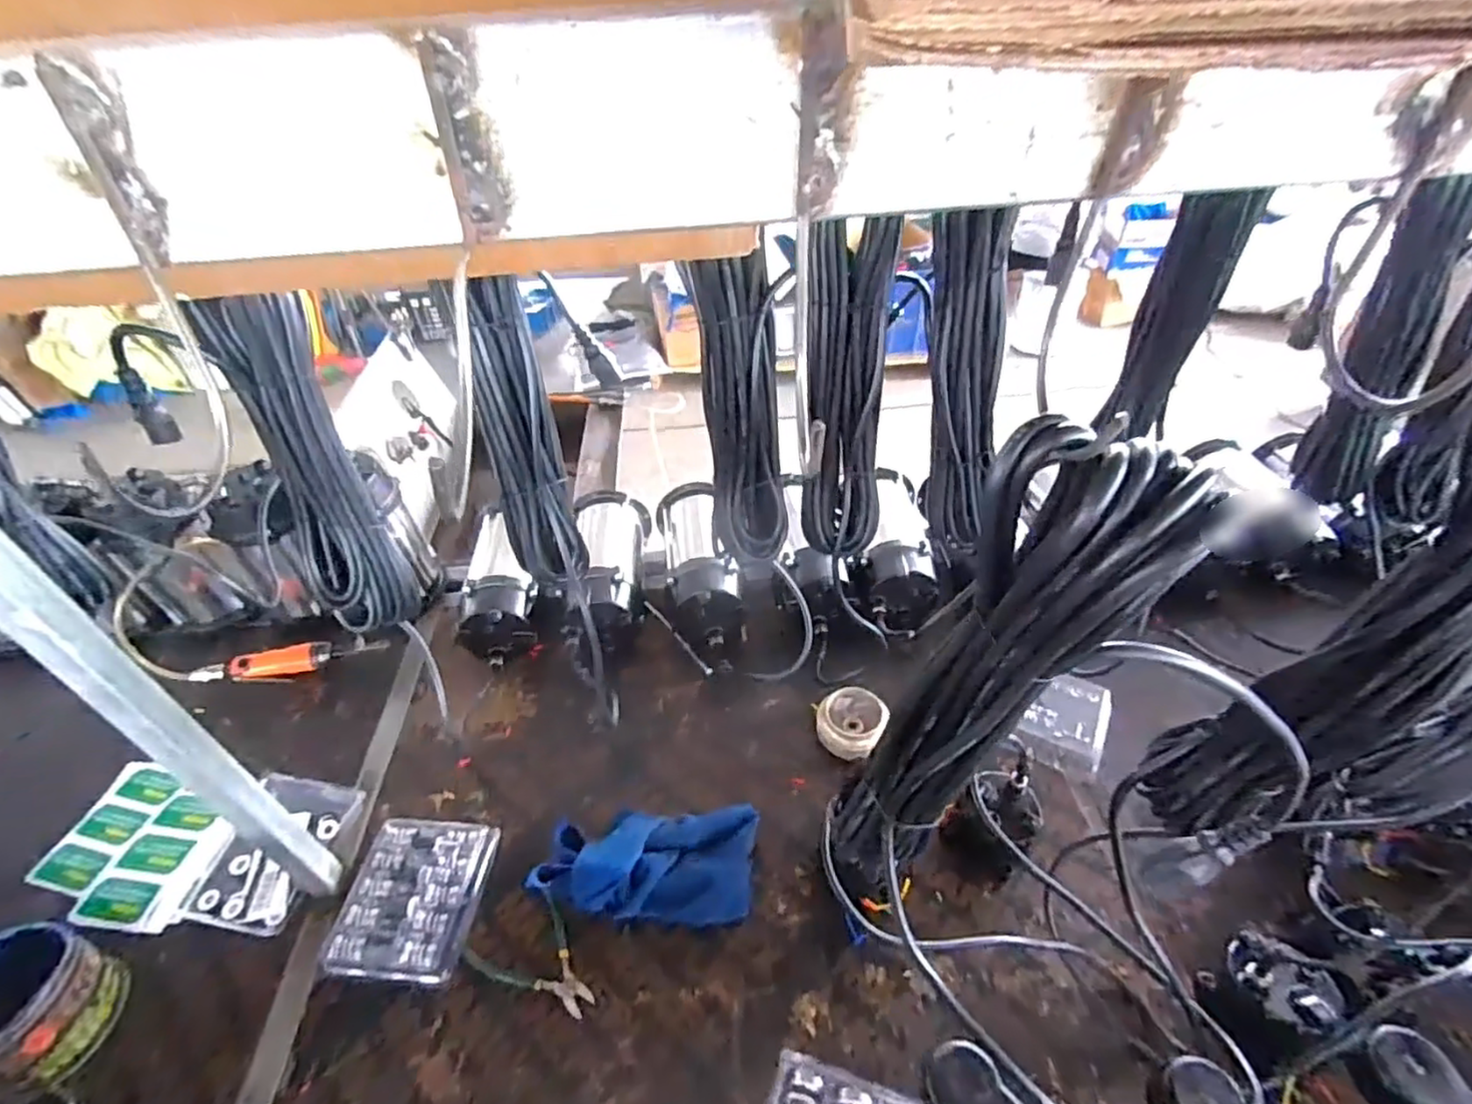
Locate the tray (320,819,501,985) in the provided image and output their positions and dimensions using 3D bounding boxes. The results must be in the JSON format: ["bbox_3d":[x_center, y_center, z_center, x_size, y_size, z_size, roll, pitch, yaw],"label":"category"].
[{"bbox_3d":[-0.368,0.392,0.771,0.142,0.028,0.166,1,41,5],"label":"tray"}]

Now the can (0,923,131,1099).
[{"bbox_3d":[-0.709,0.452,0.666,0.122,0.083,0.127,-2,41,2],"label":"can"}]

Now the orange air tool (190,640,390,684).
[{"bbox_3d":[-0.693,0.173,1.048,0.286,0.039,0.055,-7,41,-4],"label":"orange air tool"}]

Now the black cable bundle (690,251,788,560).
[{"bbox_3d":[0.007,-0.115,0.612,0.076,0.275,0.050,4,41,9],"label":"black cable bundle"}]

